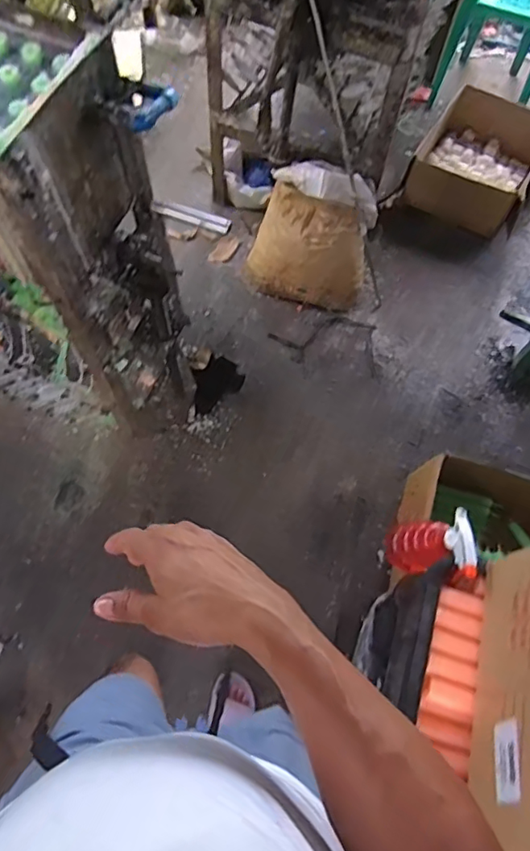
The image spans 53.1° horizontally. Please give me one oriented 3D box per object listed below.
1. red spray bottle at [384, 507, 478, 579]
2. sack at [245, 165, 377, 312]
[{"bbox_3d":[0.249,0.194,0.817,0.065,0.223,0.100,-1,68,-3],"label":"red spray bottle"},{"bbox_3d":[0.147,-0.615,1.742,0.392,0.405,0.250,19,68,5],"label":"sack"}]

